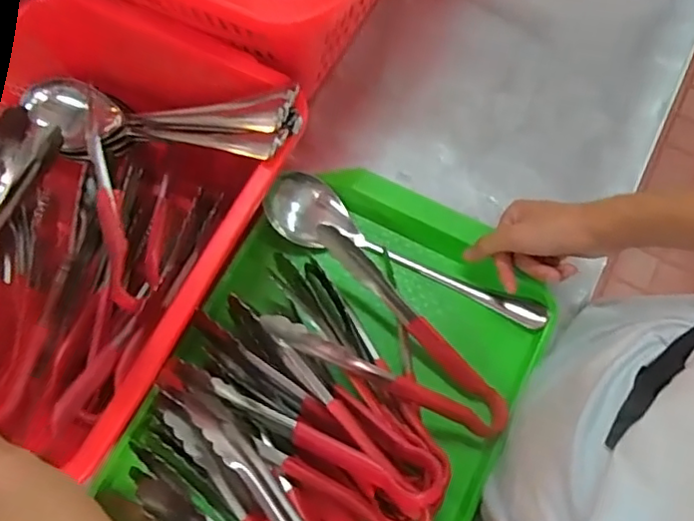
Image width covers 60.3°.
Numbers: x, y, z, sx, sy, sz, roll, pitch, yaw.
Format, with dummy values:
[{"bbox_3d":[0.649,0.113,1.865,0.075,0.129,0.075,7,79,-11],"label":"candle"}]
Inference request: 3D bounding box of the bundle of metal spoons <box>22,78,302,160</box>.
[{"bbox_3d":[-0.173,-0.131,0.560,0.277,0.045,0.069,7,70,17],"label":"bundle of metal spoons"}]

